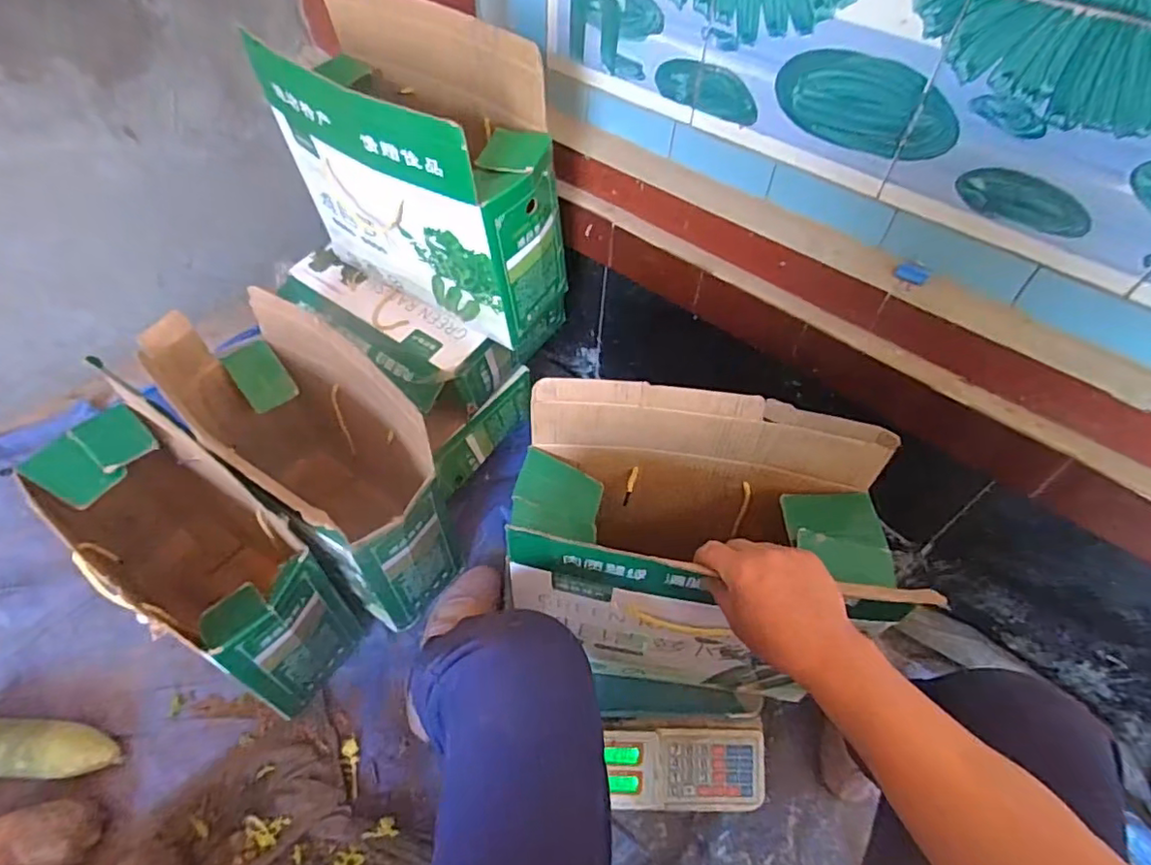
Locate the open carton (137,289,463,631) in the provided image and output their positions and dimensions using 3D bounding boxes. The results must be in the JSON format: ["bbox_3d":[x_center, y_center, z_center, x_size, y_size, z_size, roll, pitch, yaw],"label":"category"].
[{"bbox_3d":[-0.346,0.037,0.834,0.223,0.368,0.404,-35,61,-27],"label":"open carton"}]

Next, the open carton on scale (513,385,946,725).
[{"bbox_3d":[0.113,0.146,0.644,0.342,0.359,0.198,3,51,-1],"label":"open carton on scale"}]

